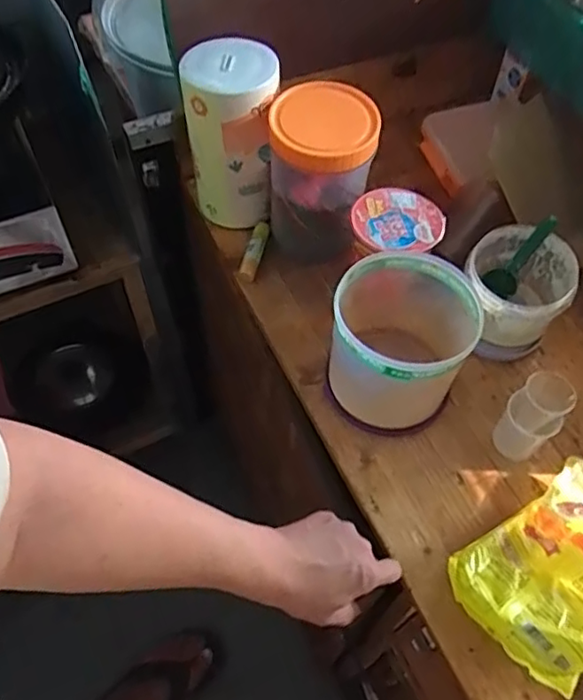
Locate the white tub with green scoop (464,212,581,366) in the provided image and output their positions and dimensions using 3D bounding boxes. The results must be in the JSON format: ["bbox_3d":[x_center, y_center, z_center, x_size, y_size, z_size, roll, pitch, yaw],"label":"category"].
[{"bbox_3d":[0.256,-0.067,0.716,0.112,0.116,0.118,0,56,0],"label":"white tub with green scoop"}]

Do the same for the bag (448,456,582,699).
[{"bbox_3d":[0.283,0.209,0.563,0.225,0.039,0.181,-31,62,-19],"label":"bag"}]

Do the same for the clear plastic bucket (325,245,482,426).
[{"bbox_3d":[0.115,-0.012,0.657,0.132,0.131,0.156,16,58,10],"label":"clear plastic bucket"}]

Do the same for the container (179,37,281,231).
[{"bbox_3d":[-0.072,-0.260,0.767,0.106,0.203,0.097,-5,57,-4],"label":"container"}]

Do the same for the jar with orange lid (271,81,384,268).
[{"bbox_3d":[0.035,-0.212,0.743,0.117,0.169,0.115,0,56,0],"label":"jar with orange lid"}]

